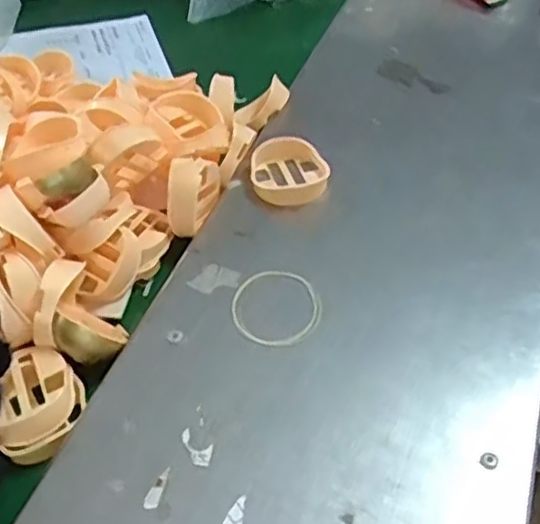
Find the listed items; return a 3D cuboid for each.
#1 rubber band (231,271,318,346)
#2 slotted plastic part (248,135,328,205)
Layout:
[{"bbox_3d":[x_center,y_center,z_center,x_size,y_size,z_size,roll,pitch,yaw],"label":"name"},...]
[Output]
[{"bbox_3d":[0.003,0.028,0.433,0.054,0.004,0.056,-1,52,1],"label":"rubber band"},{"bbox_3d":[0.014,-0.068,0.509,0.056,0.021,0.058,5,48,2],"label":"slotted plastic part"}]

